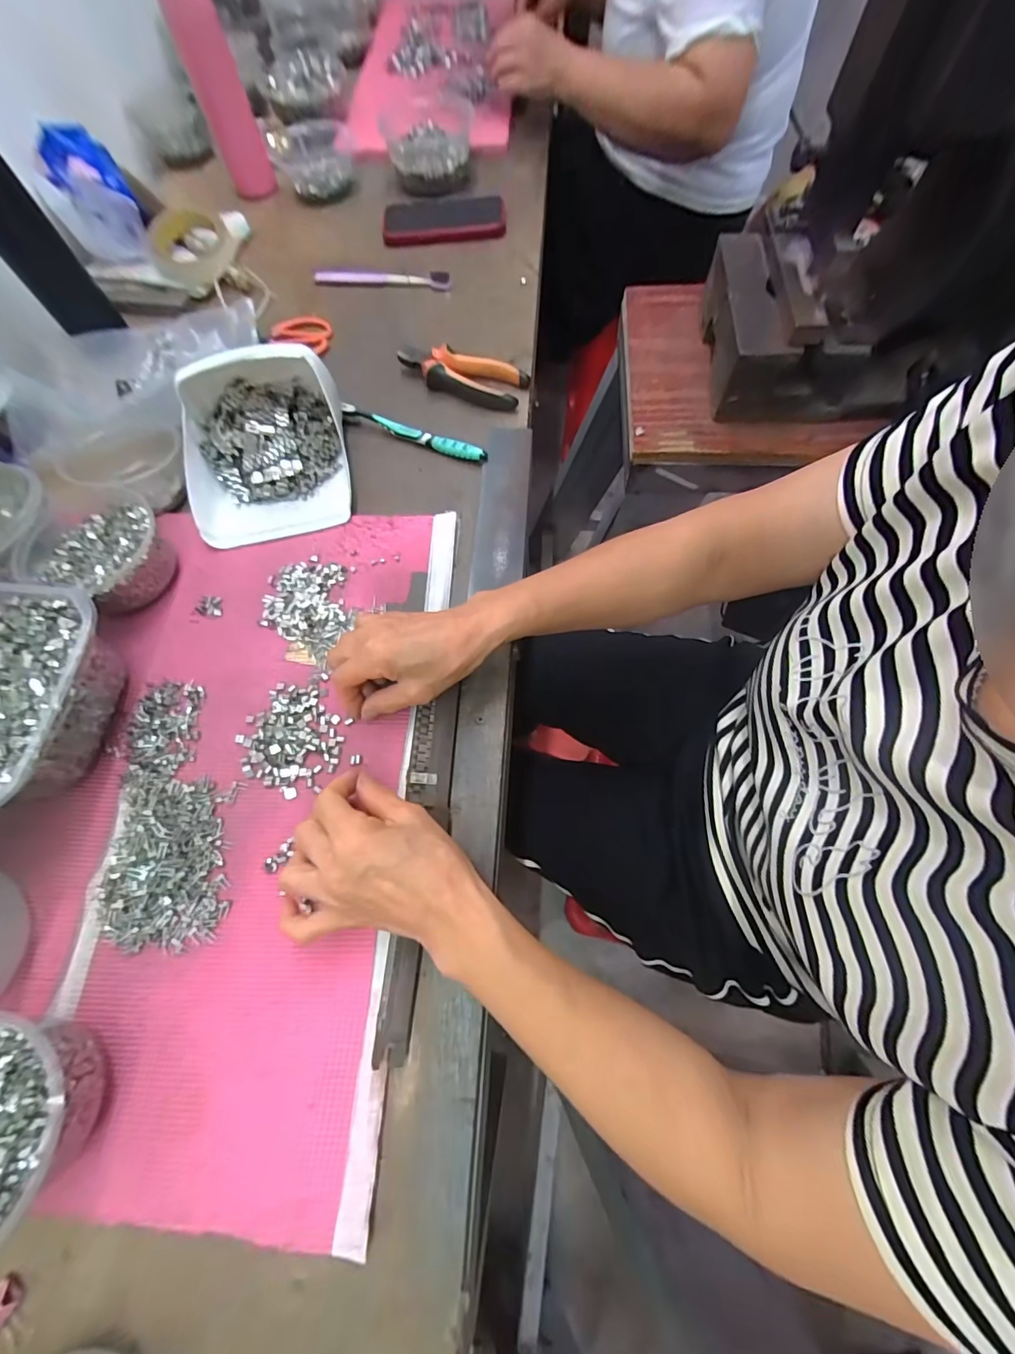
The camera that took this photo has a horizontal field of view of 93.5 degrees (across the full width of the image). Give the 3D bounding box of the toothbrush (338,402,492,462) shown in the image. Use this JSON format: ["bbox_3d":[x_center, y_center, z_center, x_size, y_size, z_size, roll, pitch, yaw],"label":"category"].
[{"bbox_3d":[-0.102,-0.261,0.513,0.175,0.018,0.012,24,71,9],"label":"toothbrush"}]

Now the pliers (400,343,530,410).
[{"bbox_3d":[-0.055,-0.340,0.534,0.149,0.017,0.051,19,70,8],"label":"pliers"}]

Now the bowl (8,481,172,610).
[{"bbox_3d":[-0.371,-0.116,0.437,0.129,0.047,0.103,16,70,7],"label":"bowl"}]

